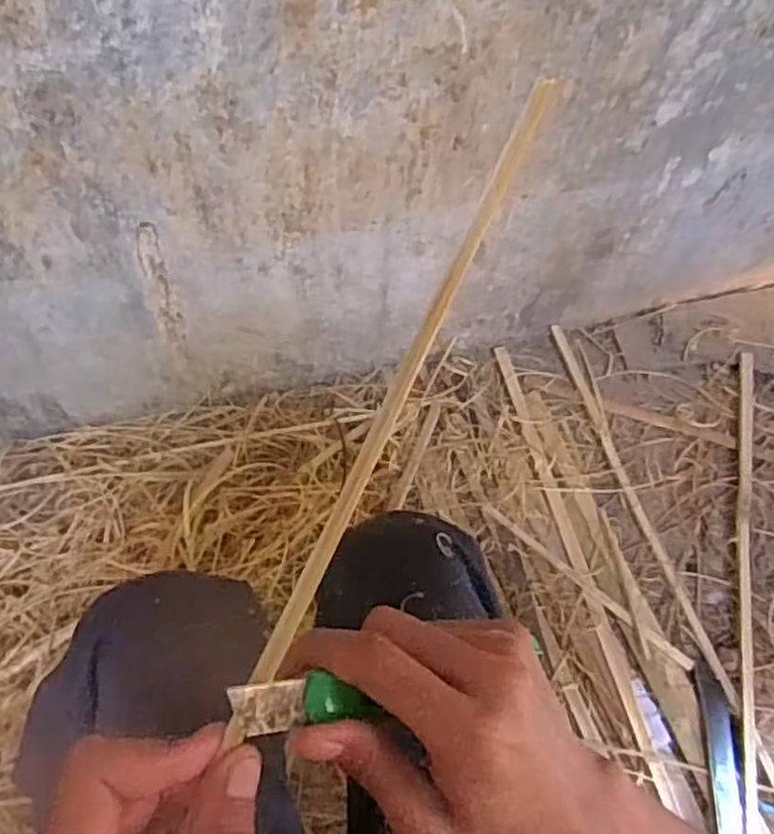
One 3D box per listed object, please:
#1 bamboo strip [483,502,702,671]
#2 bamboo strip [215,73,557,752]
[{"bbox_3d":[0.267,0.227,0.967,0.328,0.009,0.017,37,65,17],"label":"bamboo strip"},{"bbox_3d":[-0.001,0.002,0.251,0.008,0.005,0.254,27,94,13],"label":"bamboo strip"}]

